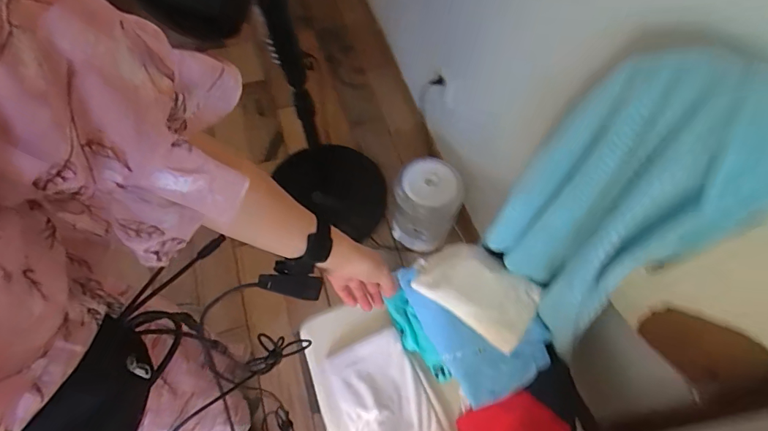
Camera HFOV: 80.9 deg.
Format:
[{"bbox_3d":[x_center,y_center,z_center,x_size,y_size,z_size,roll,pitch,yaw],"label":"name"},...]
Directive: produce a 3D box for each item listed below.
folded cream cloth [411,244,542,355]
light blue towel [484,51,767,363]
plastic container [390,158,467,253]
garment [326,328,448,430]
[{"bbox_3d":[0.164,0.122,0.789,0.205,0.044,0.132,33,67,15],"label":"folded cream cloth"},{"bbox_3d":[0.273,-0.005,0.610,0.106,0.493,0.232,-31,67,-16],"label":"light blue towel"},{"bbox_3d":[0.122,-0.028,1.301,0.177,0.257,0.188,18,64,8],"label":"plastic container"},{"bbox_3d":[0.017,0.337,0.748,0.145,0.026,0.272,-20,63,-11],"label":"garment"}]

